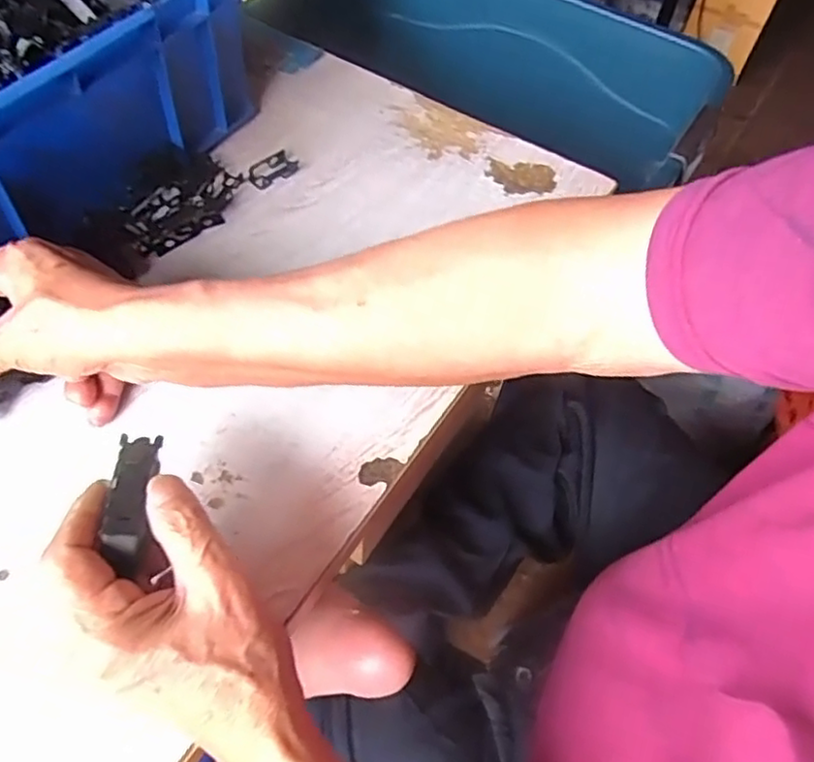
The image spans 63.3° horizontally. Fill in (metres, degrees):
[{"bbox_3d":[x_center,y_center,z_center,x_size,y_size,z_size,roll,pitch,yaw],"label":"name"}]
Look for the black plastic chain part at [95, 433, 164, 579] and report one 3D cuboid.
[{"bbox_3d":[-0.129,0.055,0.310,0.020,0.013,0.072,-3,52,-7],"label":"black plastic chain part"}]

